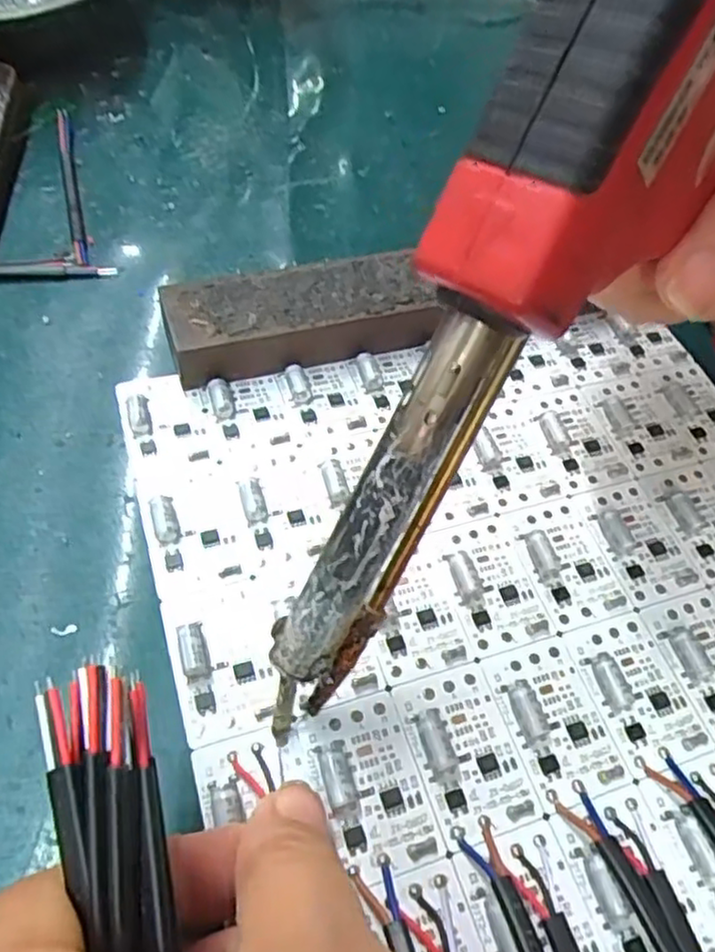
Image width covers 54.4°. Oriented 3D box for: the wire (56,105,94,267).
[{"bbox_3d":[-0.116,-0.121,0.283,0.007,0.005,0.101,-13,57,-14],"label":"wire"}]

